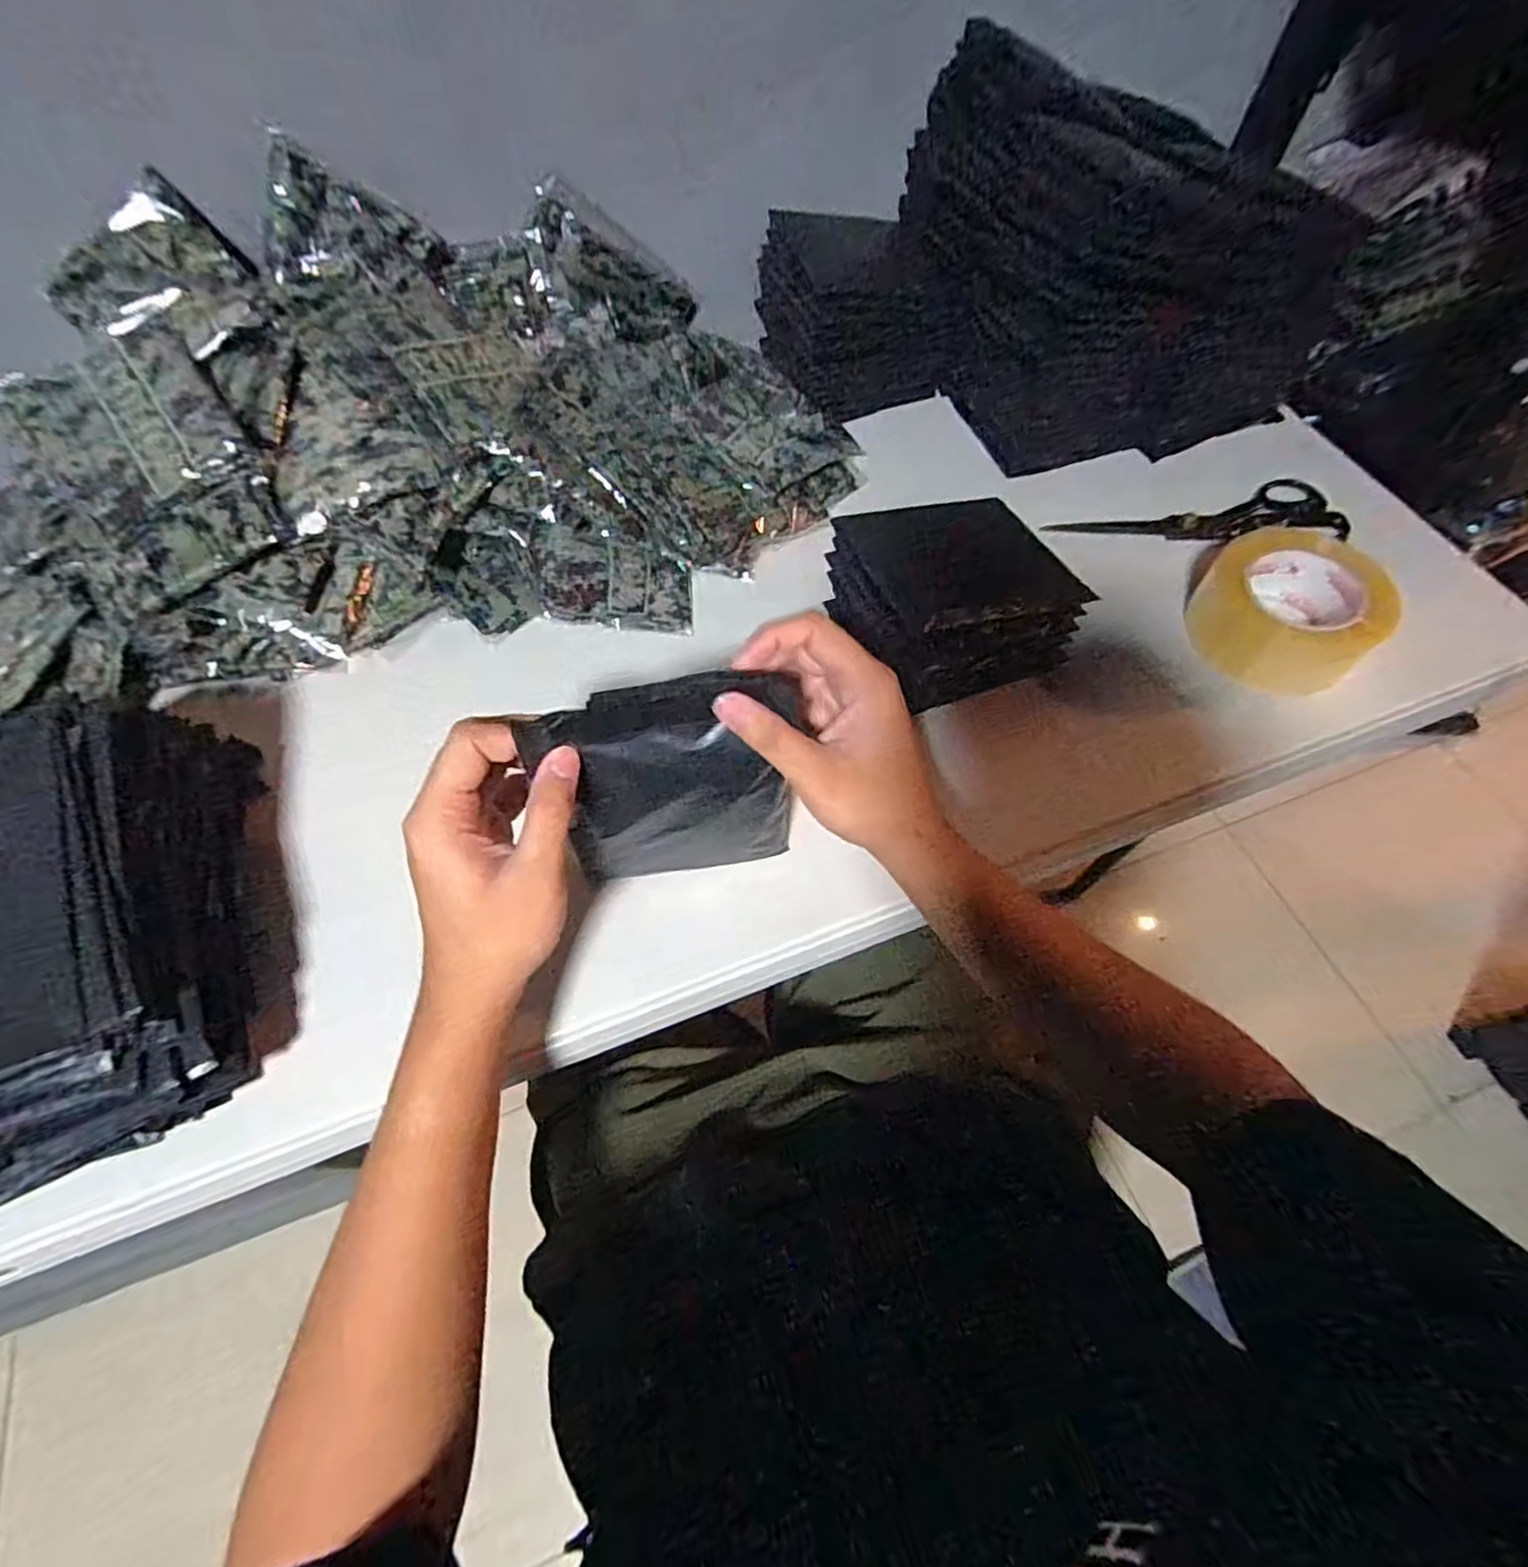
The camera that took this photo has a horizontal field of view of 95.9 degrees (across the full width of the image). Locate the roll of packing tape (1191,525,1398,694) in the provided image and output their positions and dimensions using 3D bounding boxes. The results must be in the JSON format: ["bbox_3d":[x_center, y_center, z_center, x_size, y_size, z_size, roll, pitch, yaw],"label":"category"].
[{"bbox_3d":[0.392,-0.128,0.522,0.110,0.063,0.122,-36,67,-16],"label":"roll of packing tape"}]

